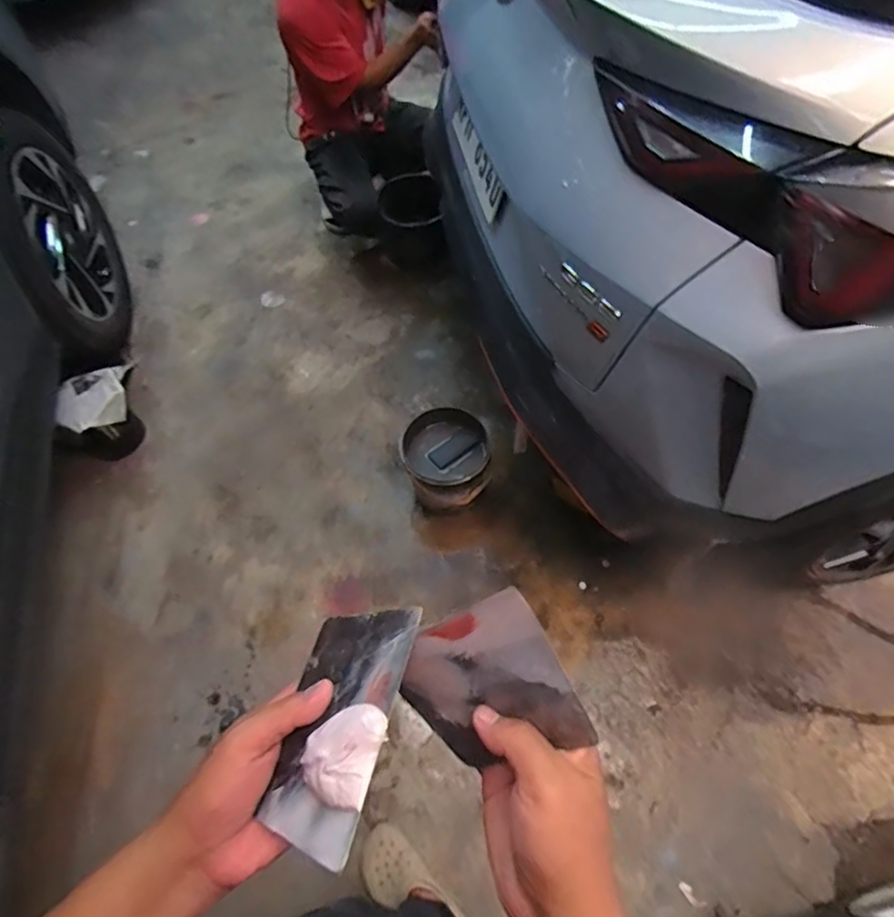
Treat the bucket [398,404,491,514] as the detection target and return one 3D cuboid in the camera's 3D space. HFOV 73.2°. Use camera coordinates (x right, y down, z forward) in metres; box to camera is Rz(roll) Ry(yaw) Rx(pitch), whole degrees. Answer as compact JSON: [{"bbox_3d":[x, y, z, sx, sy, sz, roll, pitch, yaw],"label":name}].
[{"bbox_3d":[-0.004,0.006,1.643,0.218,0.212,0.232,-2,58,3],"label":"bucket"}]

